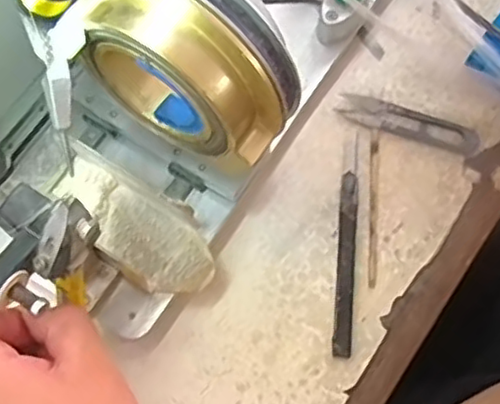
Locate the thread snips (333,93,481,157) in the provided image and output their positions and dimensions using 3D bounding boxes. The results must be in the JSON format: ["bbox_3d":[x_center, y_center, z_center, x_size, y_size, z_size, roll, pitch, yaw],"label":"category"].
[{"bbox_3d":[0.115,-0.057,0.473,0.103,0.008,0.024,19,71,7],"label":"thread snips"}]

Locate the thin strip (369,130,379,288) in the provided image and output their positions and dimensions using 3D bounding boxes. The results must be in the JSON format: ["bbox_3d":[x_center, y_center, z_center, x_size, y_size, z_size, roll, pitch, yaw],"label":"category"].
[{"bbox_3d":[0.086,0.001,0.451,0.006,0.004,0.114,4,70,2],"label":"thin strip"}]

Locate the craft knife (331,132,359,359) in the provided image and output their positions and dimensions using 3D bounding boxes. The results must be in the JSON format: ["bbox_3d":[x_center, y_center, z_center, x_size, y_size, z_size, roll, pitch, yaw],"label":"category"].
[{"bbox_3d":[0.065,0.026,0.443,0.013,0.007,0.154,5,70,2],"label":"craft knife"}]

